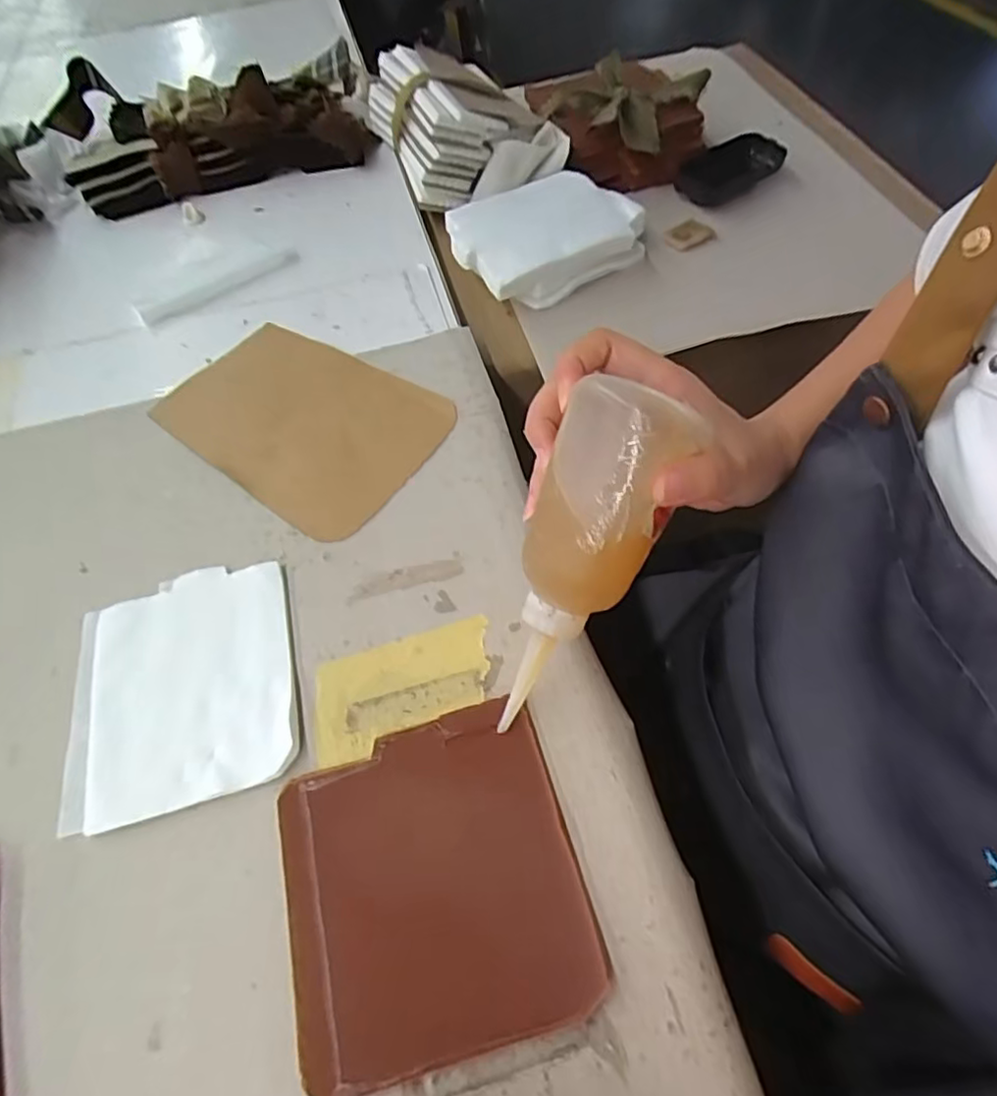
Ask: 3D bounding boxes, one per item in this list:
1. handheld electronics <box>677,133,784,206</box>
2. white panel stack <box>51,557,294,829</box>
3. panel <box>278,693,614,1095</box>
[{"bbox_3d":[0.225,-0.372,0.609,0.110,0.020,0.054,-34,61,-16],"label":"handheld electronics"},{"bbox_3d":[-0.173,0.073,0.340,0.118,0.006,0.130,-15,58,-5],"label":"white panel stack"},{"bbox_3d":[-0.031,0.147,0.282,0.128,0.009,0.135,-14,57,-5],"label":"panel"}]

